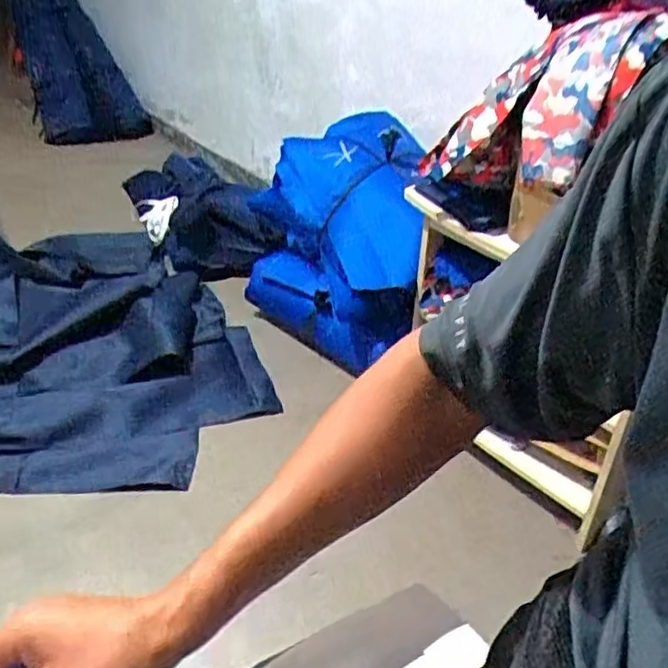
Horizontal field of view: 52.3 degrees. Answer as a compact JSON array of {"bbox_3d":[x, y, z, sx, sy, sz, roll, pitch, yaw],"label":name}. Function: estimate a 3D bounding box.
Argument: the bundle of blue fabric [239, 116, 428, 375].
[{"bbox_3d":[-0.005,-0.231,1.741,0.413,0.540,0.439,3,34,-2],"label":"bundle of blue fabric"}]

